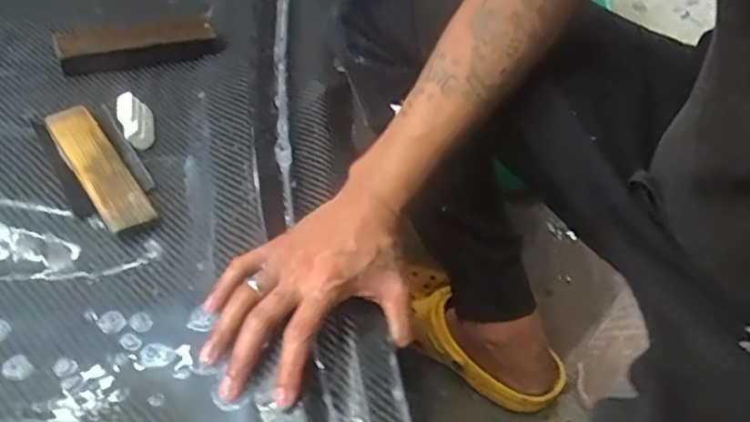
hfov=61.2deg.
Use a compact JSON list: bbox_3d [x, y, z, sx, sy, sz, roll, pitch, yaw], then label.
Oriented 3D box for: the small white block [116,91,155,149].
[{"bbox_3d":[-0.212,-0.081,0.567,0.027,0.028,0.046,-21,52,-16],"label":"small white block"}]

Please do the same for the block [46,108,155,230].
[{"bbox_3d":[-0.230,-0.040,0.527,0.039,0.010,0.147,-20,56,-37],"label":"block"}]

